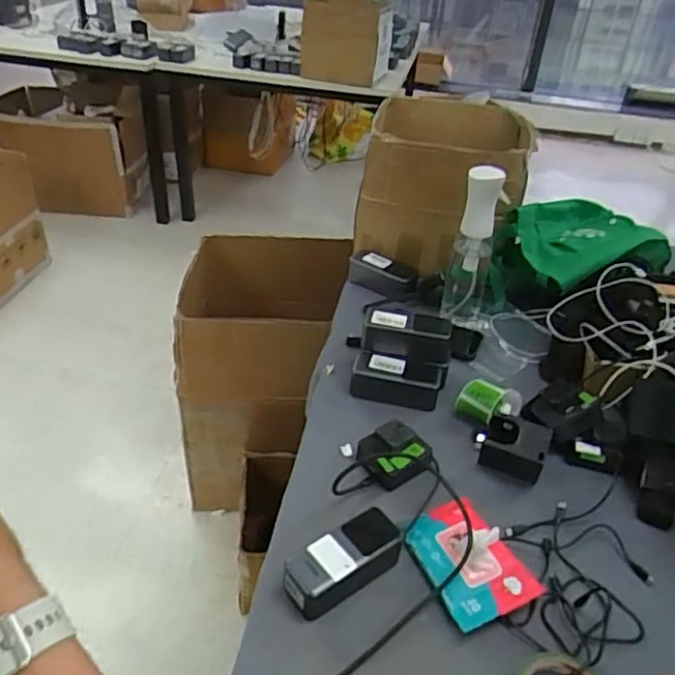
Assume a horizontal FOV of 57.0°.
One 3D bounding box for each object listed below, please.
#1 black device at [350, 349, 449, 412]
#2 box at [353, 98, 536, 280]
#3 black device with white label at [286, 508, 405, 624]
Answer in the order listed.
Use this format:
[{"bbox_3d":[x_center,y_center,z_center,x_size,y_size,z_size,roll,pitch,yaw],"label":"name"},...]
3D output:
[{"bbox_3d":[0.088,0.062,0.914,0.134,0.048,0.060,11,37,9],"label":"black device"},{"bbox_3d":[0.198,-0.291,1.189,0.286,0.217,0.328,11,37,9],"label":"box"},{"bbox_3d":[0.007,0.240,0.671,0.134,0.047,0.059,-22,44,-32],"label":"black device with white label"}]

